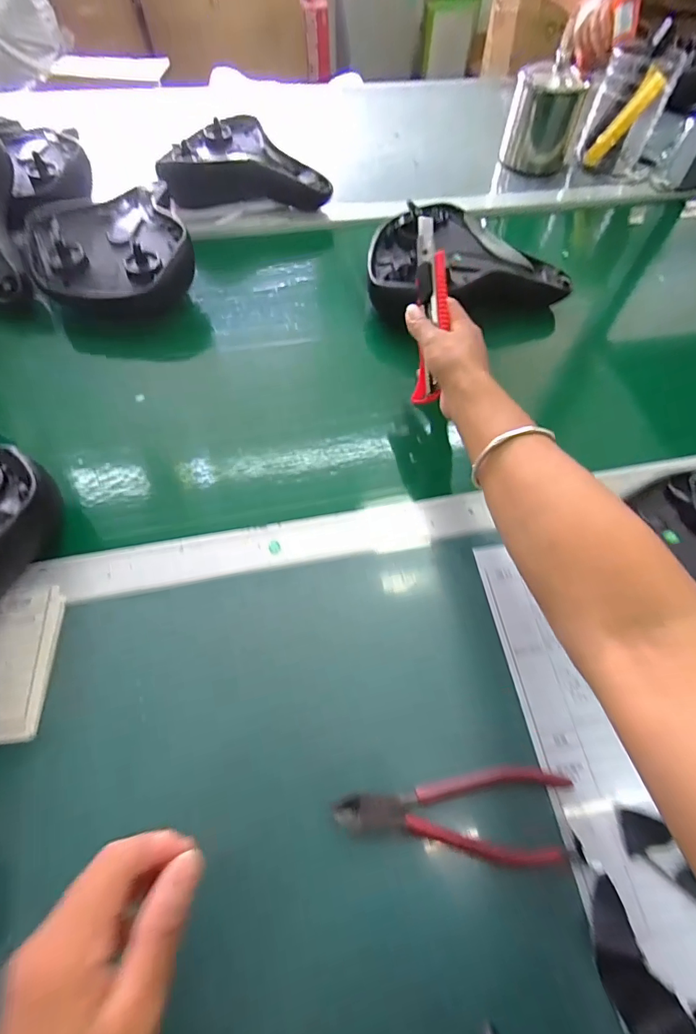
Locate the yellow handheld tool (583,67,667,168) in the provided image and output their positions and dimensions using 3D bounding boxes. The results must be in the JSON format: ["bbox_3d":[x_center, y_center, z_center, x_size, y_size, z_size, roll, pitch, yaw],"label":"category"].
[{"bbox_3d":[0.445,-0.640,0.723,0.022,0.129,0.024,19,58,-20],"label":"yellow handheld tool"}]

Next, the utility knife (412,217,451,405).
[{"bbox_3d":[0.079,-0.193,0.424,0.026,0.023,0.163,0,101,-2],"label":"utility knife"}]

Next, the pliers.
[{"bbox_3d":[0.071,0.190,0.286,0.153,0.021,0.051,1,60,-1],"label":"pliers"}]

